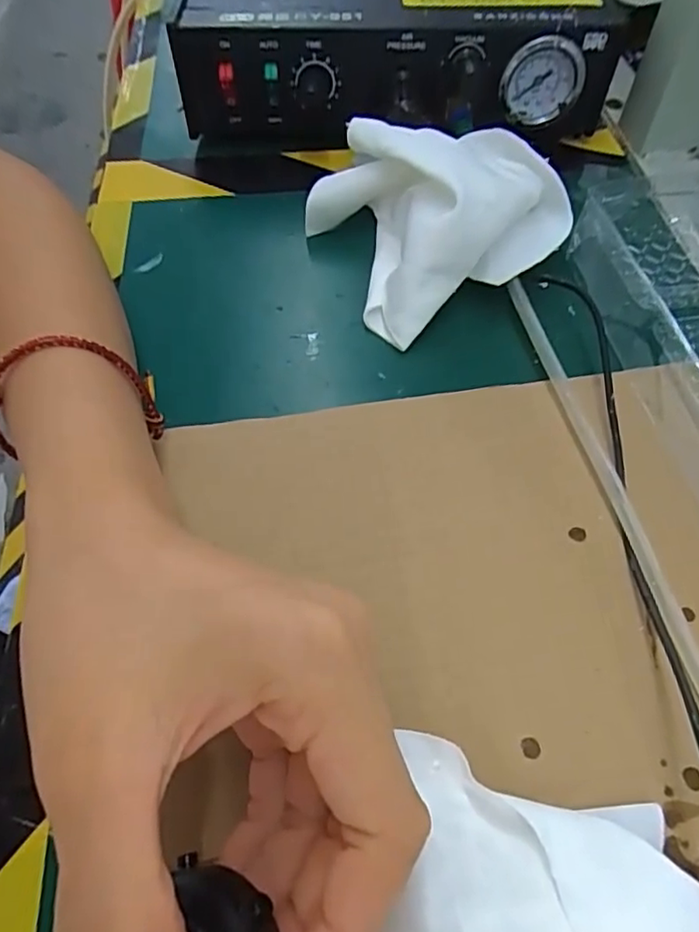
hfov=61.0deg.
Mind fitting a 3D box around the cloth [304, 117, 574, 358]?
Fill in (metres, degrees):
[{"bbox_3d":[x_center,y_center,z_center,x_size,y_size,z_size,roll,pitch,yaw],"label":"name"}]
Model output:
[{"bbox_3d":[0.043,-0.125,0.282,0.114,0.047,0.102,-27,61,-14],"label":"cloth"}]

